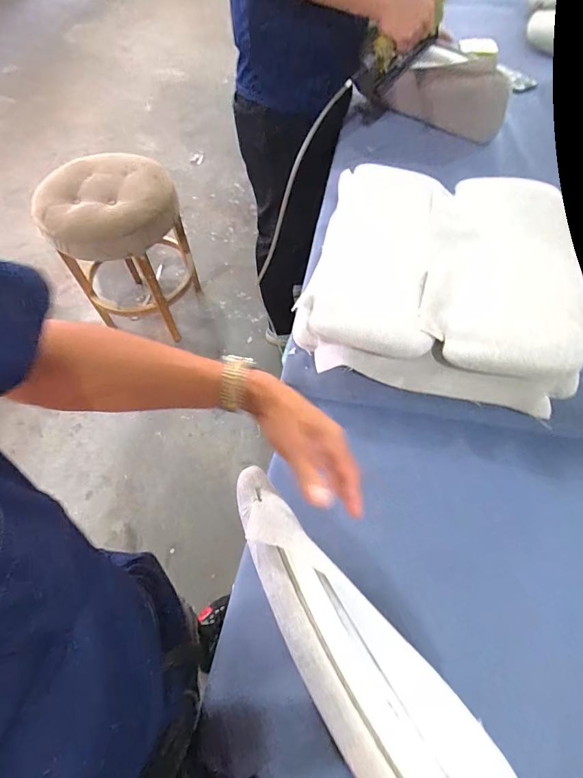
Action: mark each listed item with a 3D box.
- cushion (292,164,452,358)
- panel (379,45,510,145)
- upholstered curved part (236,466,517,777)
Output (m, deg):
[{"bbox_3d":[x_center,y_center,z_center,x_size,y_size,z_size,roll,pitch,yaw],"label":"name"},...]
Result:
[{"bbox_3d":[0.148,-0.231,0.682,0.209,0.085,0.414,11,60,9],"label":"cushion"},{"bbox_3d":[0.361,-0.674,0.910,0.276,0.149,0.017,15,60,-1],"label":"panel"},{"bbox_3d":[0.054,0.233,0.347,0.096,0.046,0.369,-32,69,-16],"label":"upholstered curved part"}]

